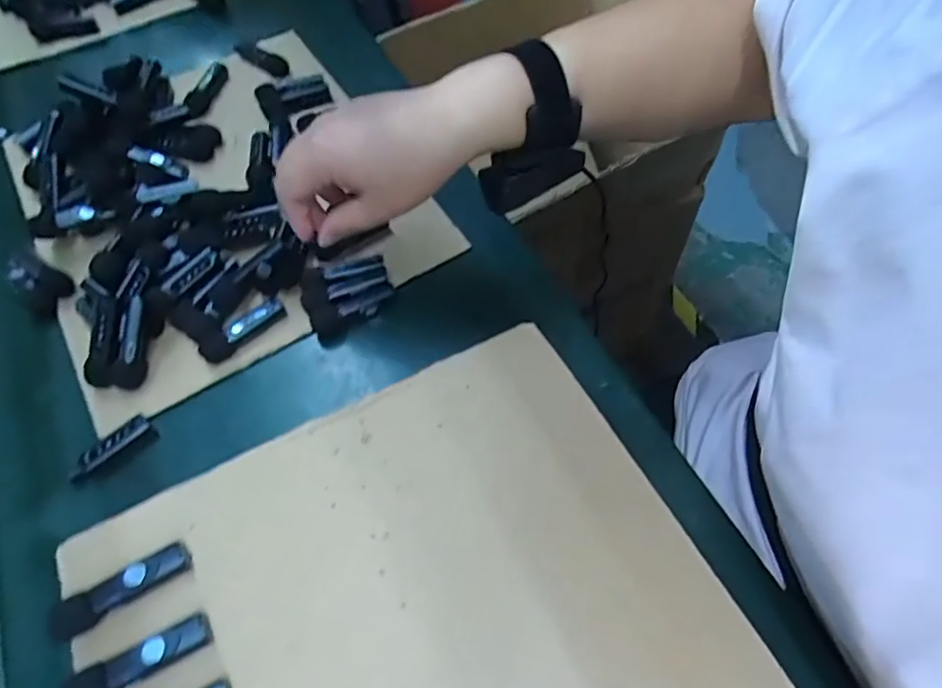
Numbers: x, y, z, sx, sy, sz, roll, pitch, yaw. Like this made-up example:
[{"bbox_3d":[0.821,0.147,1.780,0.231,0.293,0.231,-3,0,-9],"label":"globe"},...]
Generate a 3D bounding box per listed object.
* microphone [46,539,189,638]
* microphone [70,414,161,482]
[{"bbox_3d":[-0.174,0.122,0.280,0.063,0.013,0.017,-29,63,-11],"label":"microphone"},{"bbox_3d":[-0.234,0.069,0.368,0.016,0.013,0.053,35,67,21],"label":"microphone"}]

